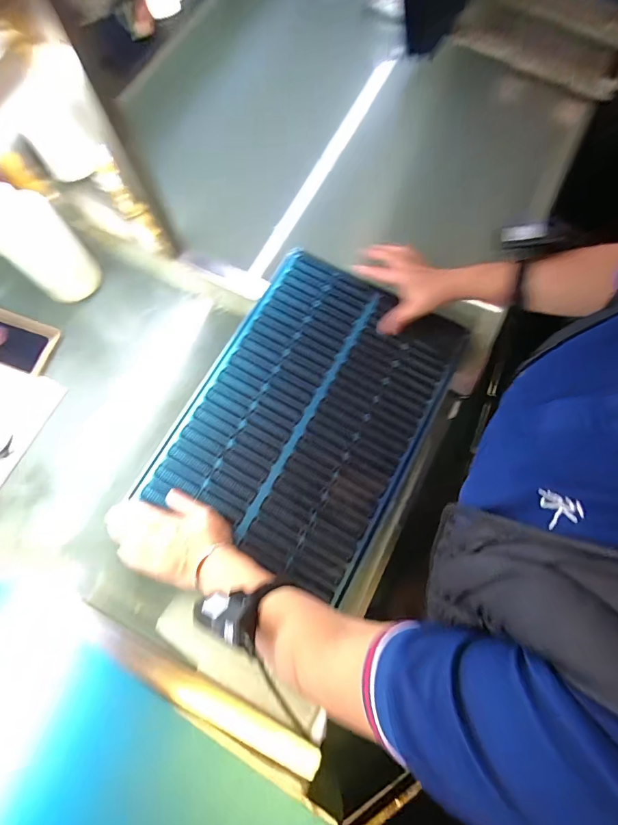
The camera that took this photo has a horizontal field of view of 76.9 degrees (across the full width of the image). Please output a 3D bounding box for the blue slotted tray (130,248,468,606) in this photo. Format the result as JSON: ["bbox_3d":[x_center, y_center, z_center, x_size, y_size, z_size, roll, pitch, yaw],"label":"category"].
[{"bbox_3d":[0.003,-0.013,0.555,0.321,0.016,0.424,27,77,5],"label":"blue slotted tray"}]

